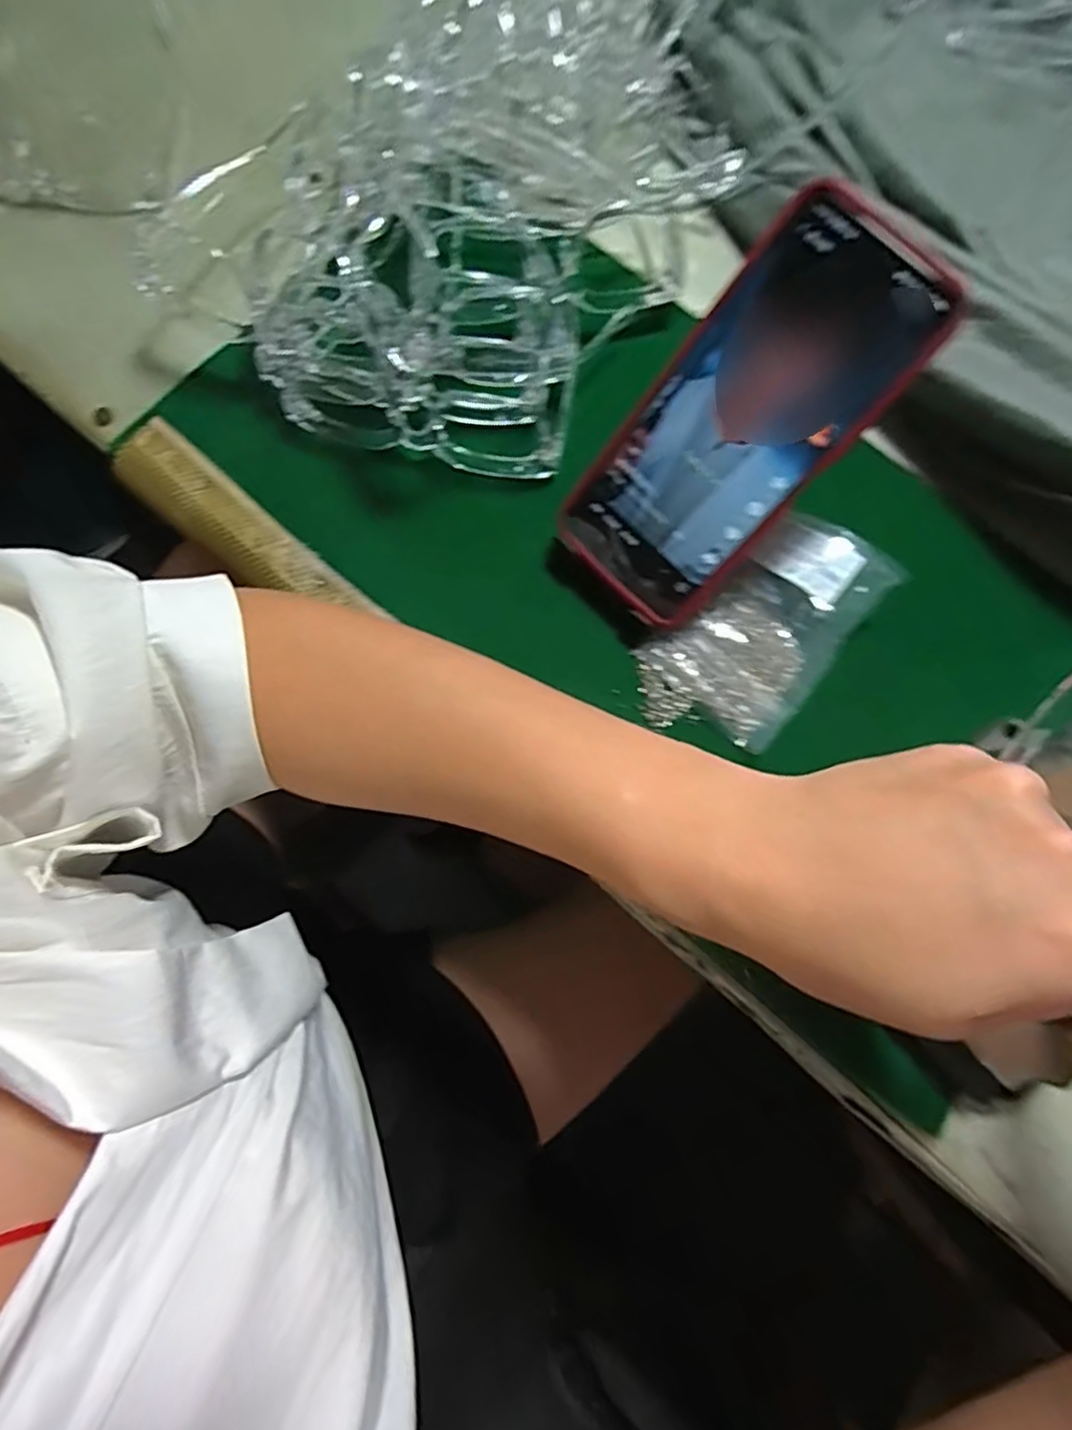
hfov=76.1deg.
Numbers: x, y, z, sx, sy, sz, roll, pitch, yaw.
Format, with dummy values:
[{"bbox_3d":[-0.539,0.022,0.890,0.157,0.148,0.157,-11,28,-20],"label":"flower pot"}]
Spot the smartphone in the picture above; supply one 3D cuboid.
[{"bbox_3d":[0.085,-0.121,0.292,0.079,0.009,0.170,46,119,8],"label":"smartphone"}]

